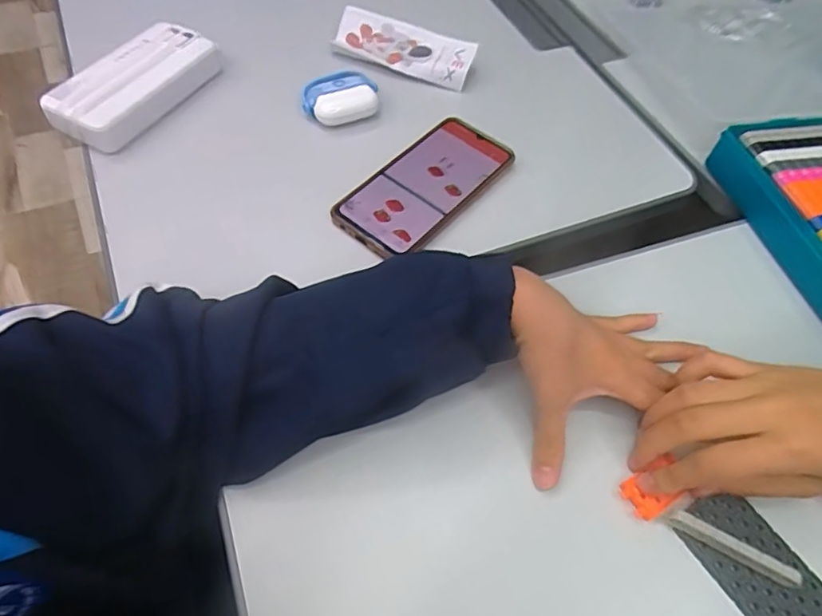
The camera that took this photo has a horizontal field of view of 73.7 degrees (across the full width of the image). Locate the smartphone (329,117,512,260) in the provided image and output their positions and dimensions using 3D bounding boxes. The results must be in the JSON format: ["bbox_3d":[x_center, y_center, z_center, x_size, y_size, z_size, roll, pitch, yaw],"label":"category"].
[{"bbox_3d":[0.015,-0.105,0.461,0.073,0.011,0.166,36,61,16],"label":"smartphone"}]

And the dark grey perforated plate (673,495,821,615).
[{"bbox_3d":[0.206,0.155,0.316,0.053,0.010,0.098,-27,62,-19],"label":"dark grey perforated plate"}]

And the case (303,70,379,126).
[{"bbox_3d":[-0.064,-0.190,0.498,0.066,0.028,0.039,-12,60,-14],"label":"case"}]

